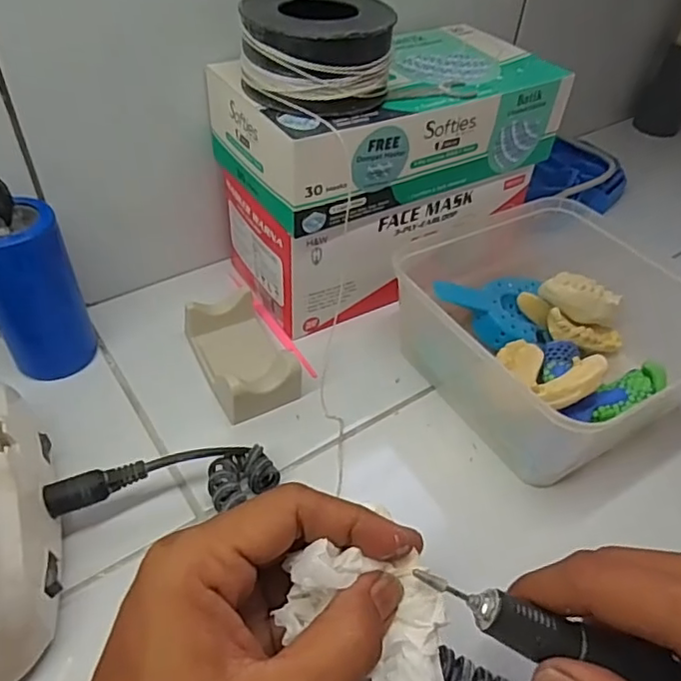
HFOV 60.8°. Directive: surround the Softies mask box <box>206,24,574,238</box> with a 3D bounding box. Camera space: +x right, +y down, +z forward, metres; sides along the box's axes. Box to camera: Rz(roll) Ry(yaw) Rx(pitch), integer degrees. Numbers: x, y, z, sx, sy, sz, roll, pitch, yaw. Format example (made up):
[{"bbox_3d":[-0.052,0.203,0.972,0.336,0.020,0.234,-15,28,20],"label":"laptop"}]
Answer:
[{"bbox_3d":[0.032,-0.148,0.380,0.220,0.068,0.108,-22,50,-24],"label":"Softies mask box"}]

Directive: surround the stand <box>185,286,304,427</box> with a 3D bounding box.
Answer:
[{"bbox_3d":[-0.061,0.010,0.364,0.049,0.033,0.084,-17,48,-21],"label":"stand"}]

